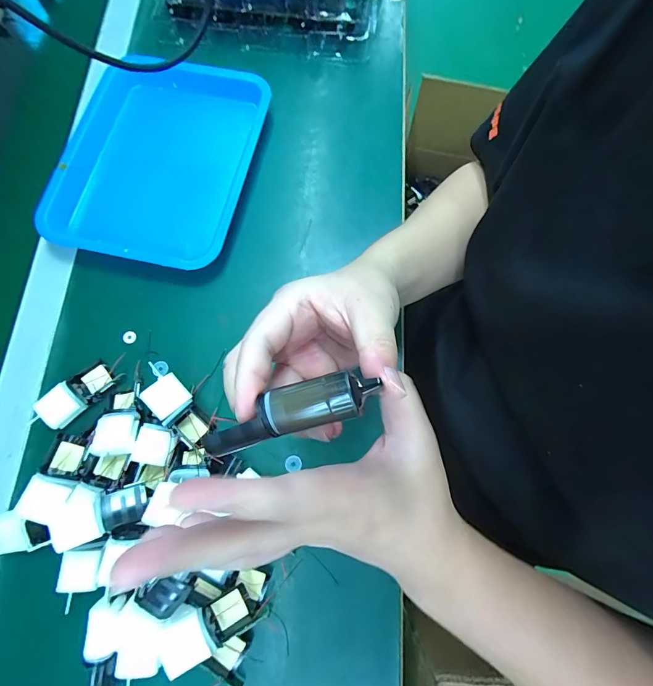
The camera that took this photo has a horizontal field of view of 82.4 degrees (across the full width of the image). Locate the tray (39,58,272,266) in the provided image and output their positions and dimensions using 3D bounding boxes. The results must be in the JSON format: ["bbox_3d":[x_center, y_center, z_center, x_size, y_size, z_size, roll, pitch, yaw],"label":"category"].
[{"bbox_3d":[-0.205,-0.228,0.465,0.224,0.032,0.275,11,75,4],"label":"tray"}]

